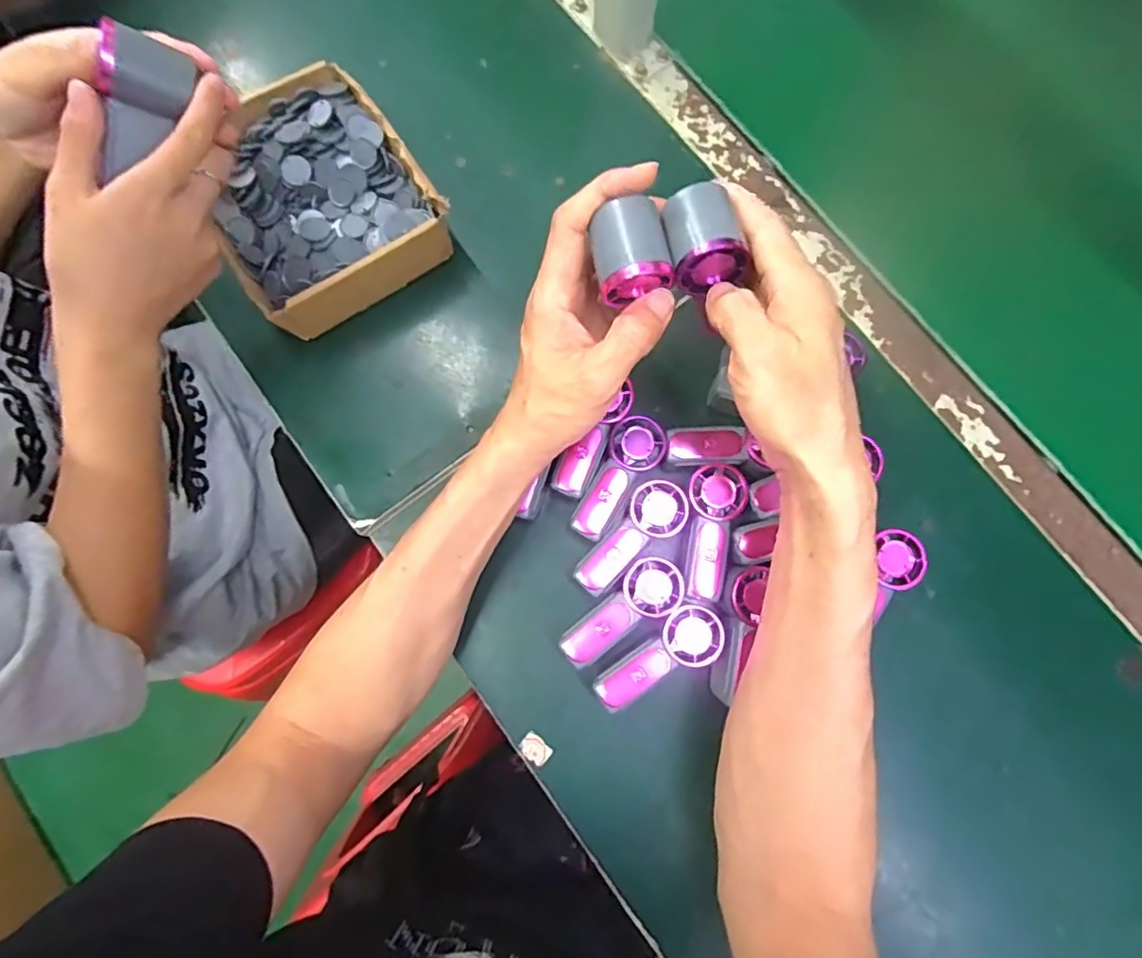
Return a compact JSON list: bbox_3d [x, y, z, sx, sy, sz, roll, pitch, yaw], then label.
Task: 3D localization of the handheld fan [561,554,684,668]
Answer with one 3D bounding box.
[{"bbox_3d":[0.034,0.090,0.391,0.090,0.018,0.037,-37,81,-6],"label":"handheld fan"}]

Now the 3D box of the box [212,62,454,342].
[{"bbox_3d":[-0.194,-0.211,0.459,0.154,0.066,0.175,-31,81,-3],"label":"box"}]

